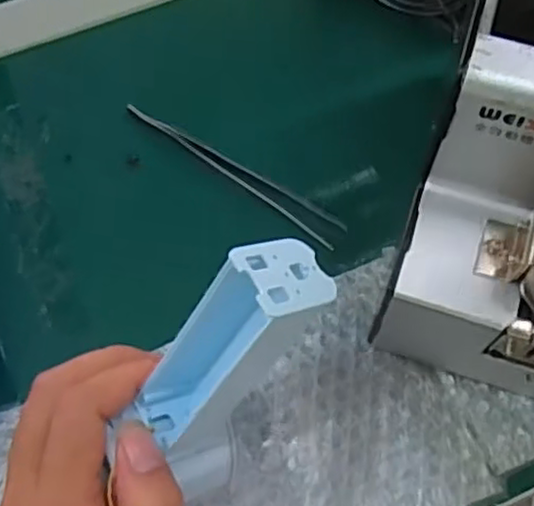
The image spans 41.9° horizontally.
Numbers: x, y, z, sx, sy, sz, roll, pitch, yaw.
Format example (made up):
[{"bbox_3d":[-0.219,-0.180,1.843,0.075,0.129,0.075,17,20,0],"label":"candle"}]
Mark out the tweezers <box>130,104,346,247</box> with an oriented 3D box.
[{"bbox_3d":[-0.018,-0.046,0.378,0.139,0.005,0.015,36,70,16],"label":"tweezers"}]

